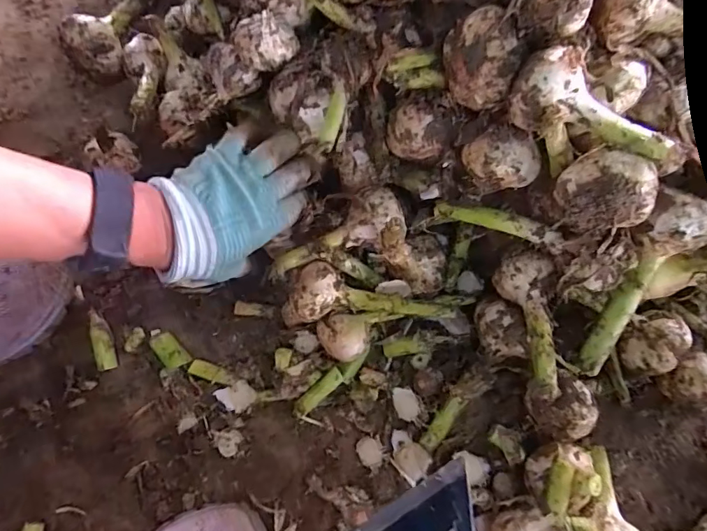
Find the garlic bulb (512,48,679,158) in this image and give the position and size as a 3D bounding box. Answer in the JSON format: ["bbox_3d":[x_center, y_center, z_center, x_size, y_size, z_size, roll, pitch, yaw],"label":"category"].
[{"bbox_3d":[0.138,-0.086,0.268,0.094,0.033,0.039,43,78,9],"label":"garlic bulb"}]

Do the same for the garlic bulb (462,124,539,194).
[{"bbox_3d":[0.105,-0.075,0.318,0.046,0.033,0.036,-9,76,-4],"label":"garlic bulb"}]

